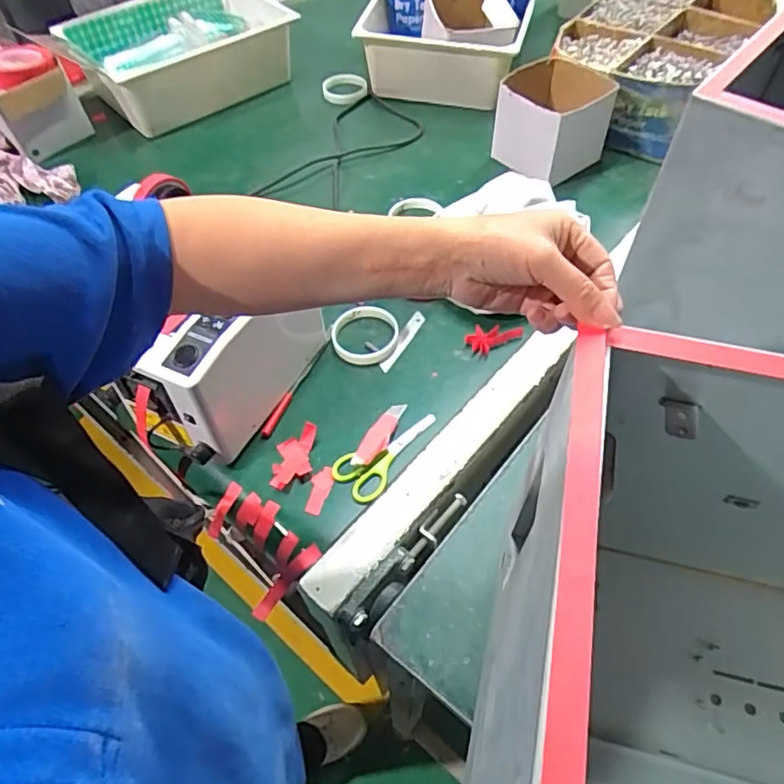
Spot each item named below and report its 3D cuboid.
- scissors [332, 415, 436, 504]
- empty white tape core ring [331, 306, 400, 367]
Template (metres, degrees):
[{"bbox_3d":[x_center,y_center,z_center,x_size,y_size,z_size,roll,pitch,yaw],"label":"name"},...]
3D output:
[{"bbox_3d":[-0.006,0.063,0.646,0.060,0.011,0.130,34,63,23],"label":"scissors"},{"bbox_3d":[-0.034,-0.070,0.743,0.083,0.018,0.082,-1,55,2],"label":"empty white tape core ring"}]

